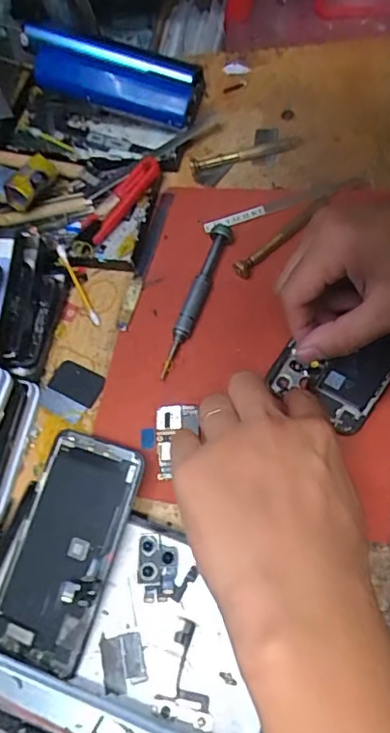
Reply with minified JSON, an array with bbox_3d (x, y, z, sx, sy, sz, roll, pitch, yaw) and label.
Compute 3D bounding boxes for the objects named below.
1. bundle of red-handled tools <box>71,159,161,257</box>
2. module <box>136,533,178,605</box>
[{"bbox_3d":[-0.067,-0.132,0.452,0.021,0.015,0.098,42,92,19],"label":"bundle of red-handled tools"},{"bbox_3d":[-0.024,0.124,0.338,0.025,0.006,0.039,-5,66,9],"label":"module"}]

